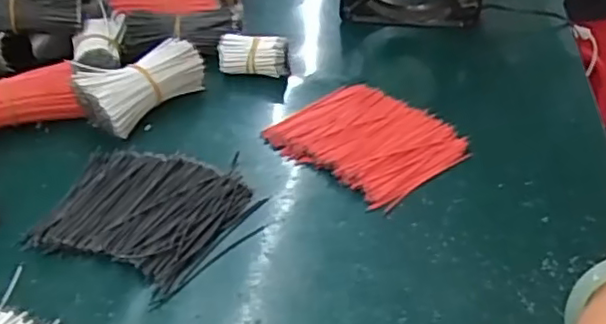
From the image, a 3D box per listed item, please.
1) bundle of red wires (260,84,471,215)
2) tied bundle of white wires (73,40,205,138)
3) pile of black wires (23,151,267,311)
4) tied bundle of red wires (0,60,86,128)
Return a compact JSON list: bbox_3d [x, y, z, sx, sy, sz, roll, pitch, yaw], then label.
[{"bbox_3d":[0.042,-0.017,0.434,0.109,0.013,0.091,31,47,33],"label":"bundle of red wires"},{"bbox_3d":[-0.116,-0.057,0.458,0.050,0.036,0.086,27,44,29],"label":"tied bundle of white wires"},{"bbox_3d":[-0.090,0.027,0.378,0.114,0.009,0.103,19,41,22],"label":"pile of black wires"},{"bbox_3d":[-0.194,-0.039,0.439,0.080,0.034,0.029,-15,40,-19],"label":"tied bundle of red wires"}]

